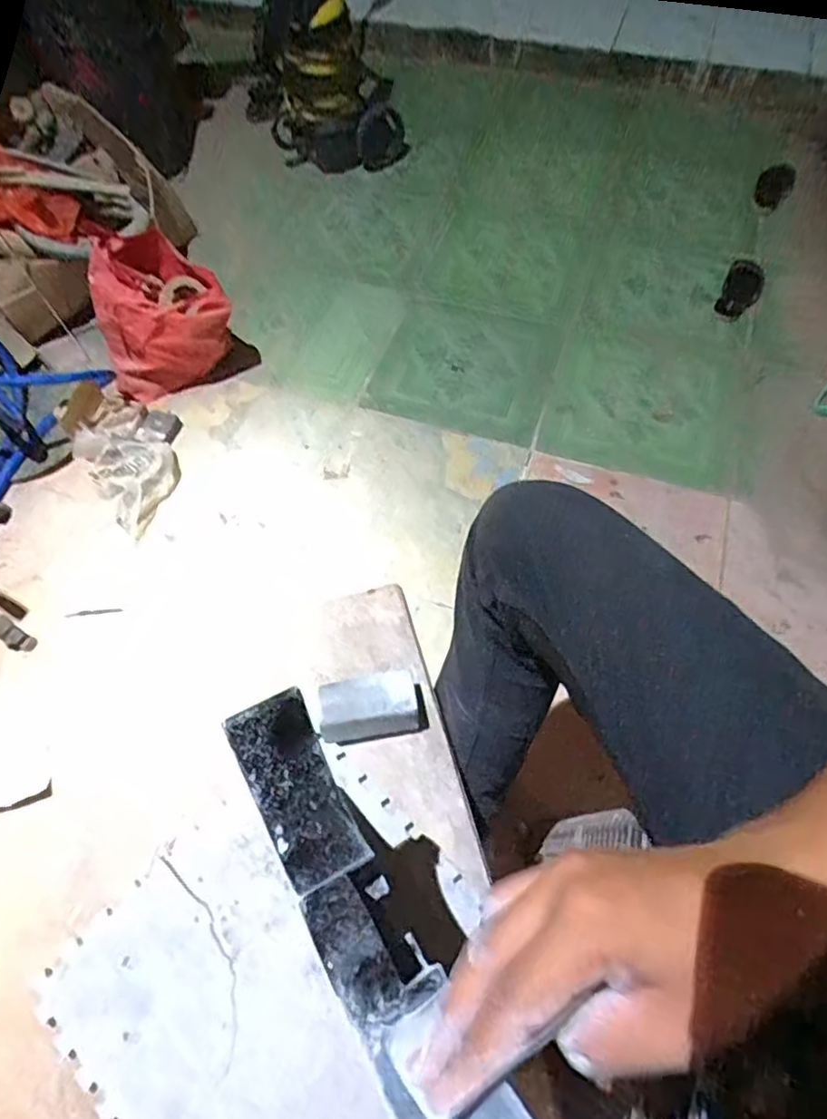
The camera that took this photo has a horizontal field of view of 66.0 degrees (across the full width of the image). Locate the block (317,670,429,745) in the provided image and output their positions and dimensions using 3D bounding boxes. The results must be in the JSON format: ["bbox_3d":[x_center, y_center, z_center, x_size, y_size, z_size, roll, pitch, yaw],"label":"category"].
[{"bbox_3d":[-0.040,0.141,0.619,0.101,0.046,0.059,-8,60,-4],"label":"block"}]

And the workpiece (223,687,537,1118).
[{"bbox_3d":[-0.013,0.159,0.259,0.050,0.082,0.248,-30,35,-15],"label":"workpiece"}]

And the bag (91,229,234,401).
[{"bbox_3d":[-0.518,-0.497,1.323,0.269,0.282,0.156,-15,61,-8],"label":"bag"}]

